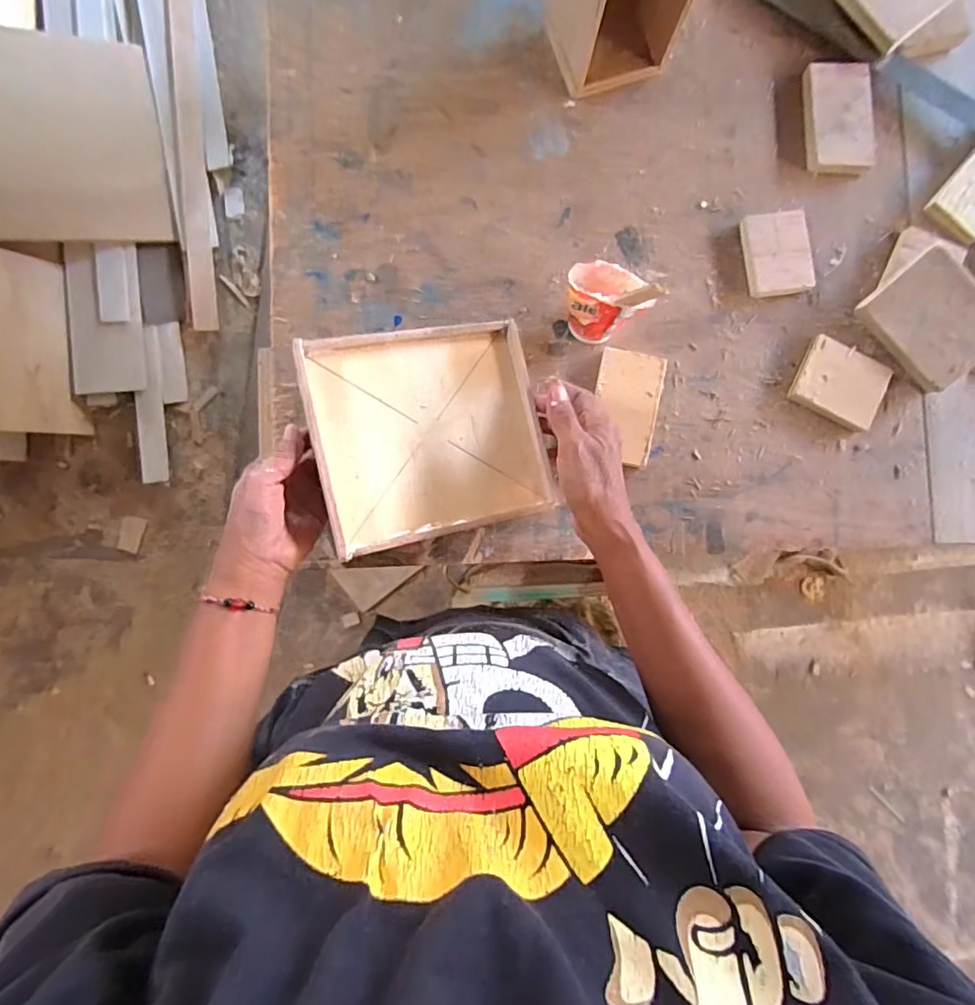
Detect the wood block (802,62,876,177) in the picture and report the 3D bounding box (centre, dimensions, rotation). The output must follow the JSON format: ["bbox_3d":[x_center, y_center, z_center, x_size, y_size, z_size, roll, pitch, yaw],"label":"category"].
[{"bbox_3d":[0.322,-0.352,0.498,0.063,0.016,0.097,-3,89,-1],"label":"wood block"}]

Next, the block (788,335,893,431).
[{"bbox_3d":[0.316,-0.105,0.484,0.077,0.012,0.062,27,88,0],"label":"block"}]

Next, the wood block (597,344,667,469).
[{"bbox_3d":[0.120,-0.083,0.471,0.056,0.016,0.095,13,88,0],"label":"wood block"}]

